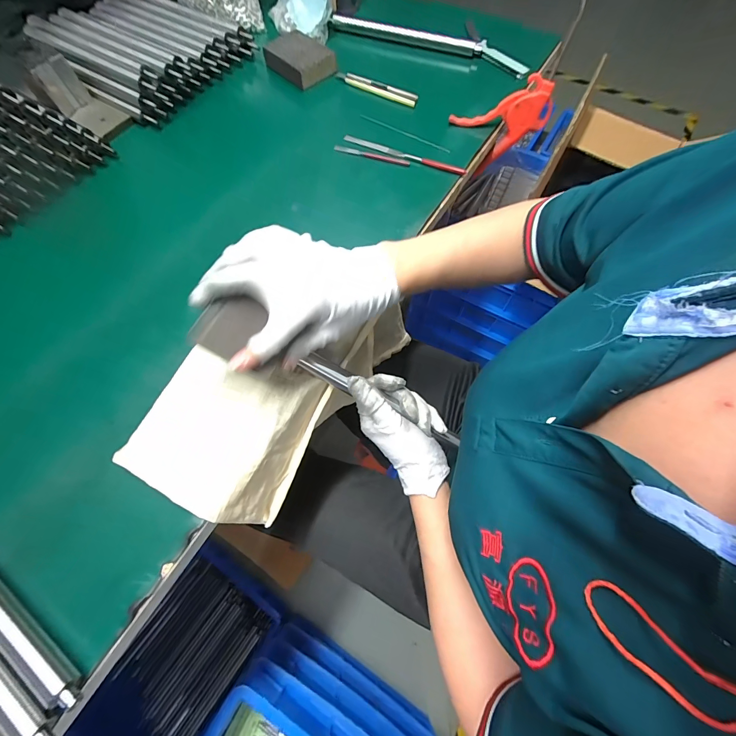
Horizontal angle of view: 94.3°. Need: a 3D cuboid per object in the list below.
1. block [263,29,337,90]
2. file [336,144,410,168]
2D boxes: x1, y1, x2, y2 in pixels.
[{"bbox_3d":[-0.108,-0.487,0.533,0.071,0.029,0.107,-37,72,-16],"label":"block"},{"bbox_3d":[0.005,-0.290,0.465,0.109,0.006,0.009,20,67,8],"label":"file"}]

